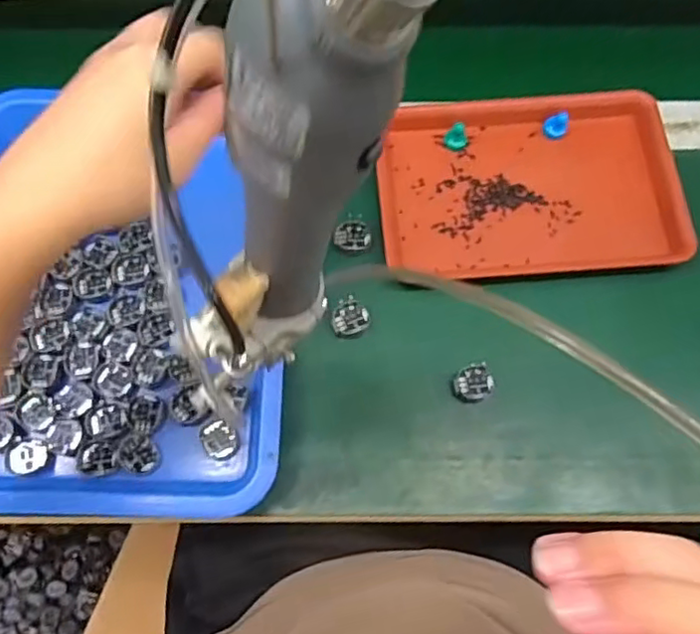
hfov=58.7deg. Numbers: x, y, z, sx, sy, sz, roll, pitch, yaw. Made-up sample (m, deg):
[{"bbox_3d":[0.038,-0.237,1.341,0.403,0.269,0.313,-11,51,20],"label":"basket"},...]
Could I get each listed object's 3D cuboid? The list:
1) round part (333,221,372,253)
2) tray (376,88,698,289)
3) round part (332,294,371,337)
[{"bbox_3d":[0.002,-0.062,0.486,0.028,0.010,0.023,-5,70,-1],"label":"round part"},{"bbox_3d":[0.140,-0.110,0.498,0.228,0.025,0.156,-5,70,-2],"label":"tray"},{"bbox_3d":[0.001,0.000,0.464,0.027,0.013,0.027,0,70,0],"label":"round part"}]

